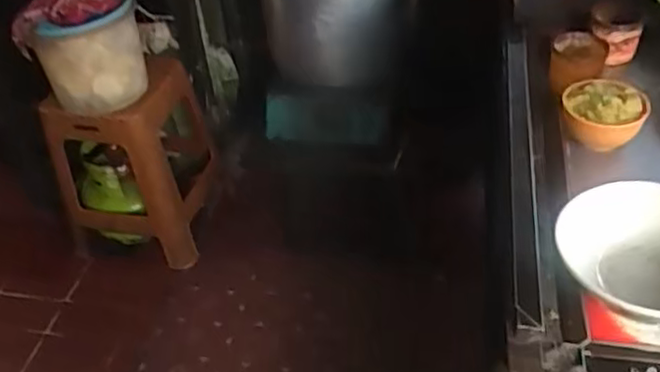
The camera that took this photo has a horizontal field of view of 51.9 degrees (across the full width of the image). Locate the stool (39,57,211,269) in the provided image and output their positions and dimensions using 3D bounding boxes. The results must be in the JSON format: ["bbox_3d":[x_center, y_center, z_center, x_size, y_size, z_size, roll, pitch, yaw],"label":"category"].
[{"bbox_3d":[-0.529,-0.068,1.787,0.354,0.464,0.360,0,42,7],"label":"stool"}]

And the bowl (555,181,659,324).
[{"bbox_3d":[0.277,0.062,0.586,0.149,0.047,0.141,-4,43,4],"label":"bowl"}]

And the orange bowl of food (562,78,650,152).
[{"bbox_3d":[0.299,-0.081,0.743,0.084,0.064,0.070,11,45,19],"label":"orange bowl of food"}]

